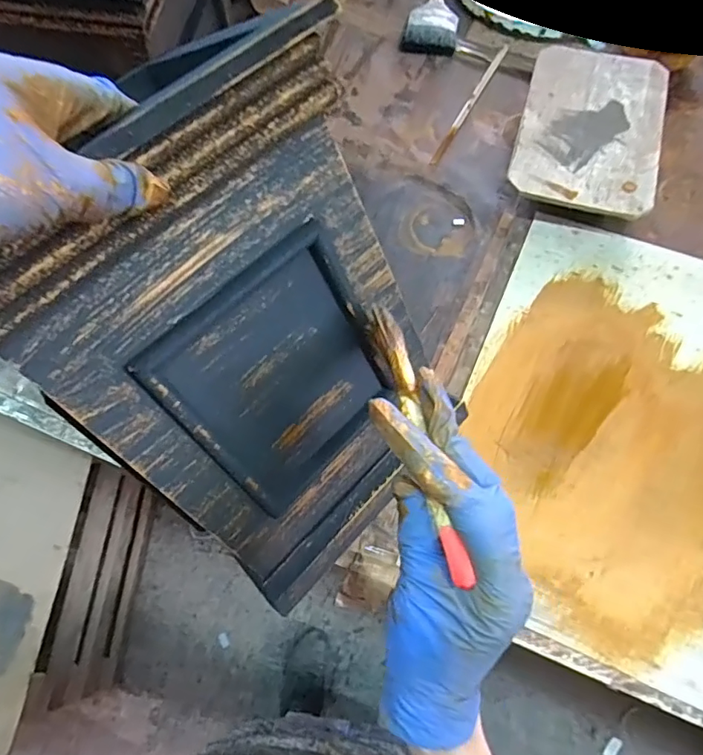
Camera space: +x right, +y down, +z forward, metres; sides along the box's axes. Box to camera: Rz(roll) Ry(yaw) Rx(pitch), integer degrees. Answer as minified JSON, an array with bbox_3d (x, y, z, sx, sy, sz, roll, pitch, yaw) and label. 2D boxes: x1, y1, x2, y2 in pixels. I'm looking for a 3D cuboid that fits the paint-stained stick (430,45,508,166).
[{"bbox_3d":[0.160,-0.372,0.692,0.012,0.013,0.224,28,72,12],"label":"paint-stained stick"}]

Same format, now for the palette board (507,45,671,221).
[{"bbox_3d":[0.283,-0.298,0.603,0.158,0.010,0.242,16,71,7],"label":"palette board"}]

